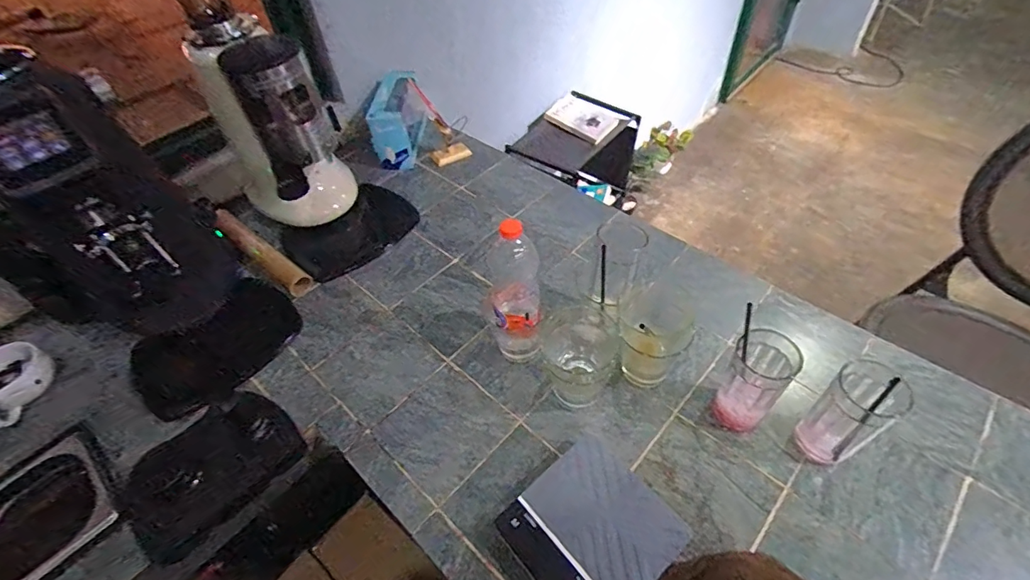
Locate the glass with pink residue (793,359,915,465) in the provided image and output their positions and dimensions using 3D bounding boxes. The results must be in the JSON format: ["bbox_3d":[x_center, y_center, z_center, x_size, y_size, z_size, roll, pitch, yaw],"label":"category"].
[{"bbox_3d":[0.376,0.144,0.542,0.067,0.142,0.063,-37,56,-25],"label":"glass with pink residue"}]

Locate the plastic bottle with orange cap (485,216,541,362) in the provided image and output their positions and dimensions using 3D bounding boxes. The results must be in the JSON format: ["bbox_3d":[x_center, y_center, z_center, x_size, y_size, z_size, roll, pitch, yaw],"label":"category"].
[{"bbox_3d":[-0.004,0.009,0.634,0.074,0.232,0.070,-5,49,0],"label":"plastic bottle with orange cap"}]

